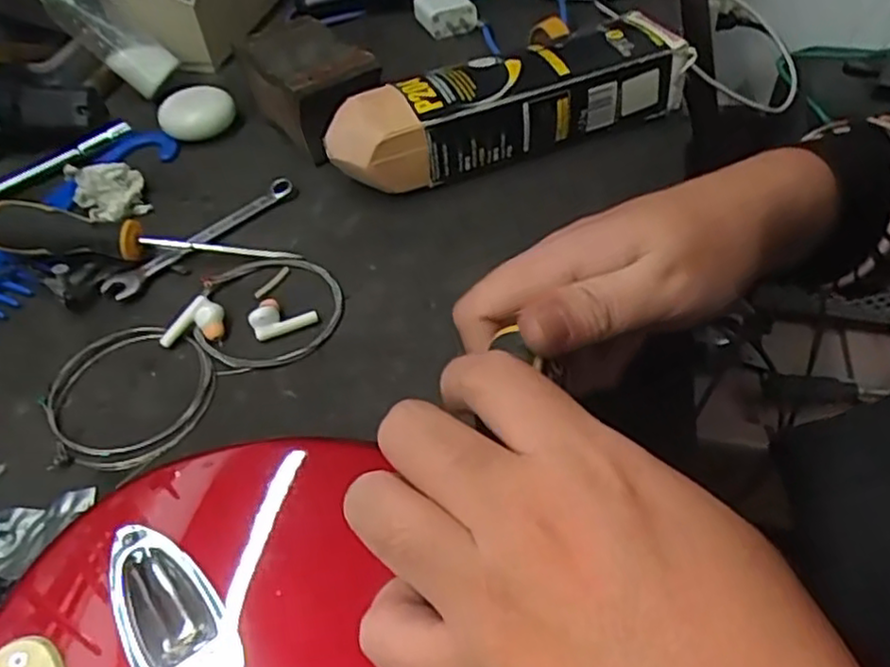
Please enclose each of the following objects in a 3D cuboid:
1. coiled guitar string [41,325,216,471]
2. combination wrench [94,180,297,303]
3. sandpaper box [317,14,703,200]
[{"bbox_3d":[-0.162,0.029,0.359,0.083,0.007,0.090,-21,50,-14],"label":"coiled guitar string"},{"bbox_3d":[-0.149,-0.062,0.435,0.131,0.007,0.021,-37,55,-26],"label":"combination wrench"},{"bbox_3d":[0.039,-0.151,0.467,0.235,0.058,0.063,-20,49,-13],"label":"sandpaper box"}]

